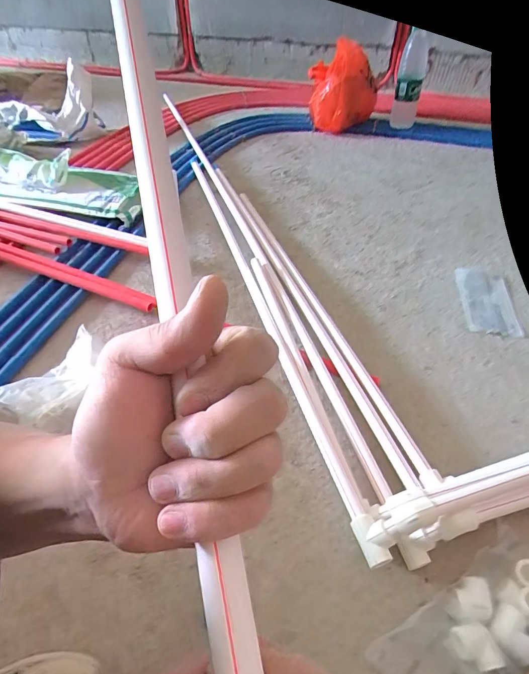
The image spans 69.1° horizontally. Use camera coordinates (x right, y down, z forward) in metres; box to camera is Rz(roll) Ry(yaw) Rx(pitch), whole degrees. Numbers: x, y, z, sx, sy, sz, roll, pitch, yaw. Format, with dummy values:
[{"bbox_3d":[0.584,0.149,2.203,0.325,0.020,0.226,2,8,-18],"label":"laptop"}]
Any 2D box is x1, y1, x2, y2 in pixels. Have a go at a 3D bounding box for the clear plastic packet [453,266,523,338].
[{"bbox_3d":[0.480,-0.081,0.832,0.105,0.004,0.212,7,48,8],"label":"clear plastic packet"}]

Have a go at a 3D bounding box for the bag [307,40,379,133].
[{"bbox_3d":[0.303,-0.956,1.483,0.248,0.255,0.195,8,48,9],"label":"bag"}]

